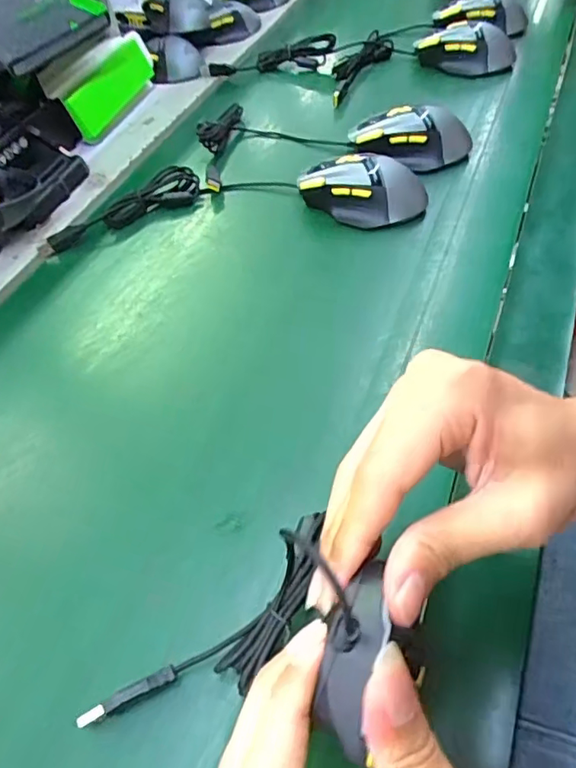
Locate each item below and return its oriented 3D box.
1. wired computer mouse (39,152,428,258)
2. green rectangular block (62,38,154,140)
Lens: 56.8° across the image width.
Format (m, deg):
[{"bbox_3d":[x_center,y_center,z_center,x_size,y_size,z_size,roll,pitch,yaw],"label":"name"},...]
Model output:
[{"bbox_3d":[-0.054,-0.181,0.499,0.358,0.041,0.096,-4,53,5],"label":"wired computer mouse"},{"bbox_3d":[-0.203,-0.345,0.624,0.023,0.058,0.157,9,54,13],"label":"green rectangular block"}]

